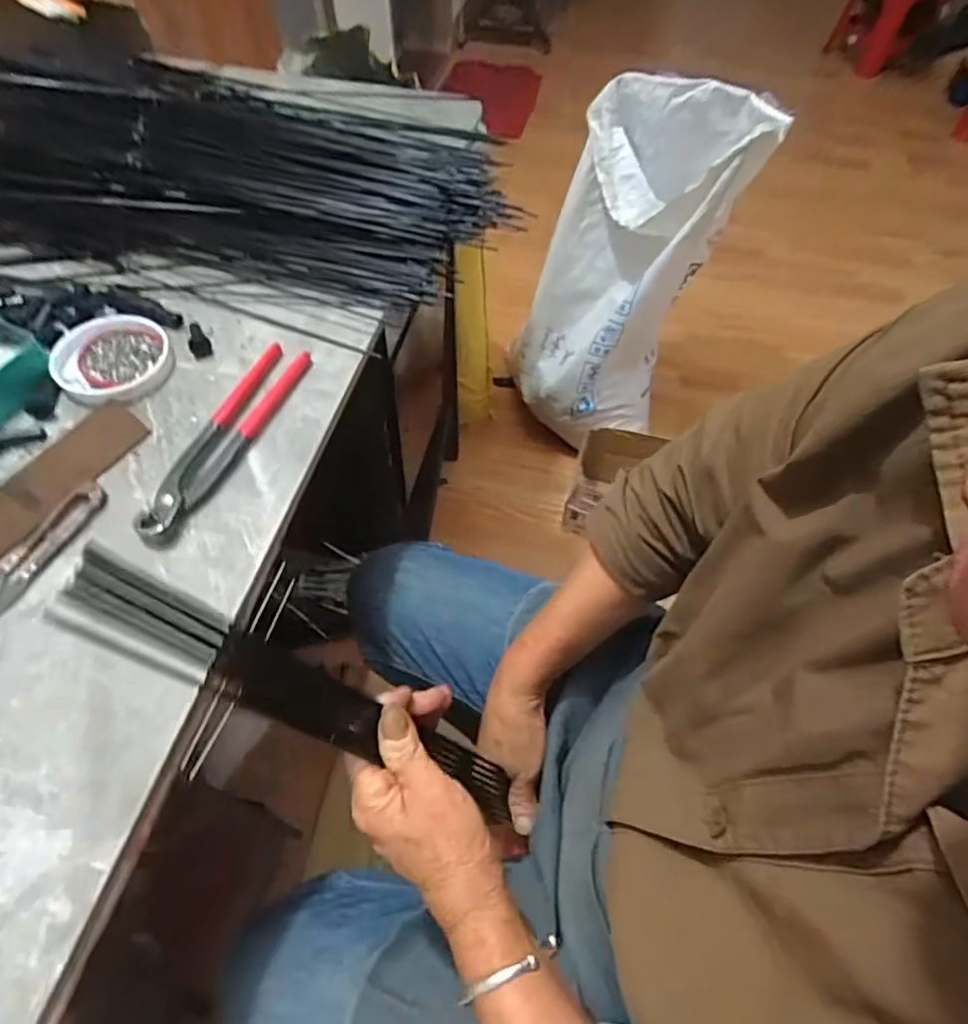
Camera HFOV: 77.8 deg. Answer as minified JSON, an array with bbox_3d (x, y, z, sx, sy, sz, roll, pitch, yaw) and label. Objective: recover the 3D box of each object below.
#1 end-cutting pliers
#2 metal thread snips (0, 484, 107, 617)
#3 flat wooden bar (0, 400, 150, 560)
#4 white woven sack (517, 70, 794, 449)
[{"bbox_3d":[-0.193,-0.061,0.454,0.038,0.017,0.201,15,57,8],"label":"end-cutting pliers"},{"bbox_3d":[-0.298,0.027,0.397,0.025,0.008,0.113,18,58,11],"label":"metal thread snips"},{"bbox_3d":[-0.311,-0.009,0.411,0.009,0.035,0.179,-1,45,48],"label":"flat wooden bar"},{"bbox_3d":[0.276,-0.466,1.179,0.299,0.674,0.286,28,32,15],"label":"white woven sack"}]

